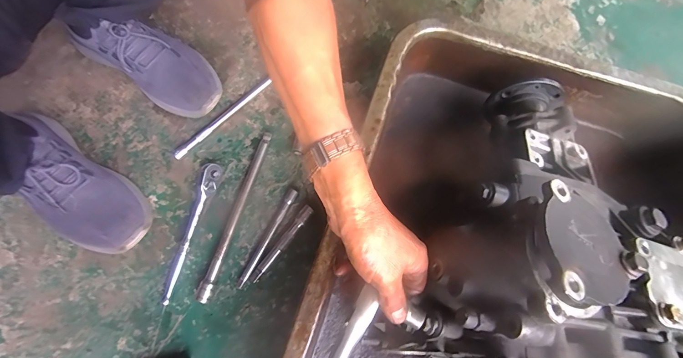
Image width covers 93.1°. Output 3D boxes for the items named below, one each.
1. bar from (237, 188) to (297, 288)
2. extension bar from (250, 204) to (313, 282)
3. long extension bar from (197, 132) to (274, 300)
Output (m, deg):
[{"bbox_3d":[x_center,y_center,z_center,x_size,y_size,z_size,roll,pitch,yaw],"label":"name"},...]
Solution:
[{"bbox_3d":[-0.104,0.081,0.457,0.013,0.014,0.148,28,75,7],"label":"bar"},{"bbox_3d":[-0.084,0.089,0.451,0.015,0.020,0.125,38,77,10],"label":"extension bar"},{"bbox_3d":[-0.149,0.047,0.467,0.016,0.020,0.249,16,74,4],"label":"long extension bar"}]

